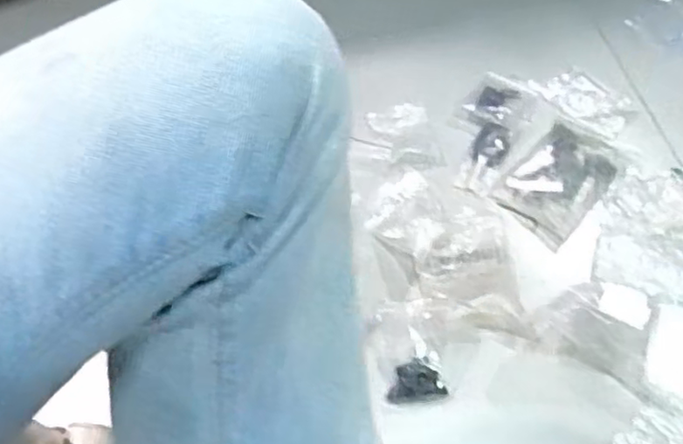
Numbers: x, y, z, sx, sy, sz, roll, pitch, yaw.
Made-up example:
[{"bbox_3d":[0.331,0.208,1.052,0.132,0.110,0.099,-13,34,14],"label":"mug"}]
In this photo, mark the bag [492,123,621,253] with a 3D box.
[{"bbox_3d":[0.233,-0.045,0.696,0.087,0.016,0.132,38,68,21],"label":"bag"}]

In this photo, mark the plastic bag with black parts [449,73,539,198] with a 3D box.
[{"bbox_3d":[0.166,-0.108,0.733,0.080,0.020,0.165,24,63,15],"label":"plastic bag with black parts"}]

